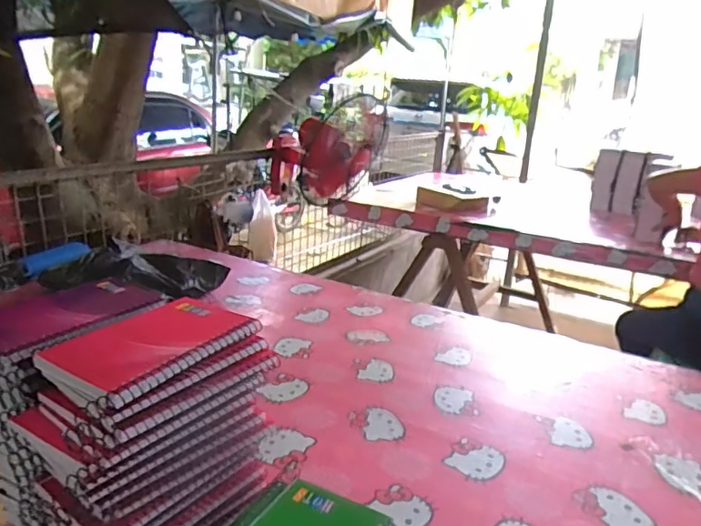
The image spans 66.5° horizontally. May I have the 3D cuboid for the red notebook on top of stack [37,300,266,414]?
[{"bbox_3d":[-0.143,0.059,0.390,0.090,0.015,0.139,13,21,29],"label":"red notebook on top of stack"}]

